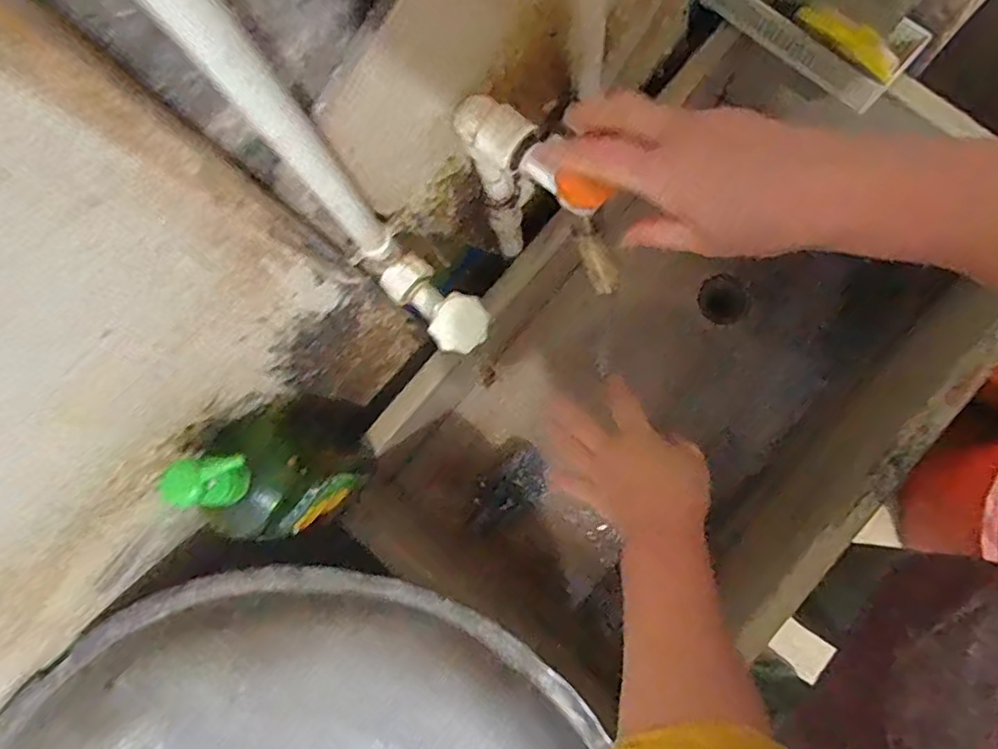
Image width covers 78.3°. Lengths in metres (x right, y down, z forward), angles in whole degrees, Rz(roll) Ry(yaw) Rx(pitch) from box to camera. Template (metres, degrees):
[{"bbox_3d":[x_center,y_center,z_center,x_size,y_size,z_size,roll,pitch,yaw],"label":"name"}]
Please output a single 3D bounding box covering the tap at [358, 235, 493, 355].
[{"bbox_3d":[-0.054,-0.060,0.454,0.108,0.063,0.042,40,83,22],"label":"tap"}]

